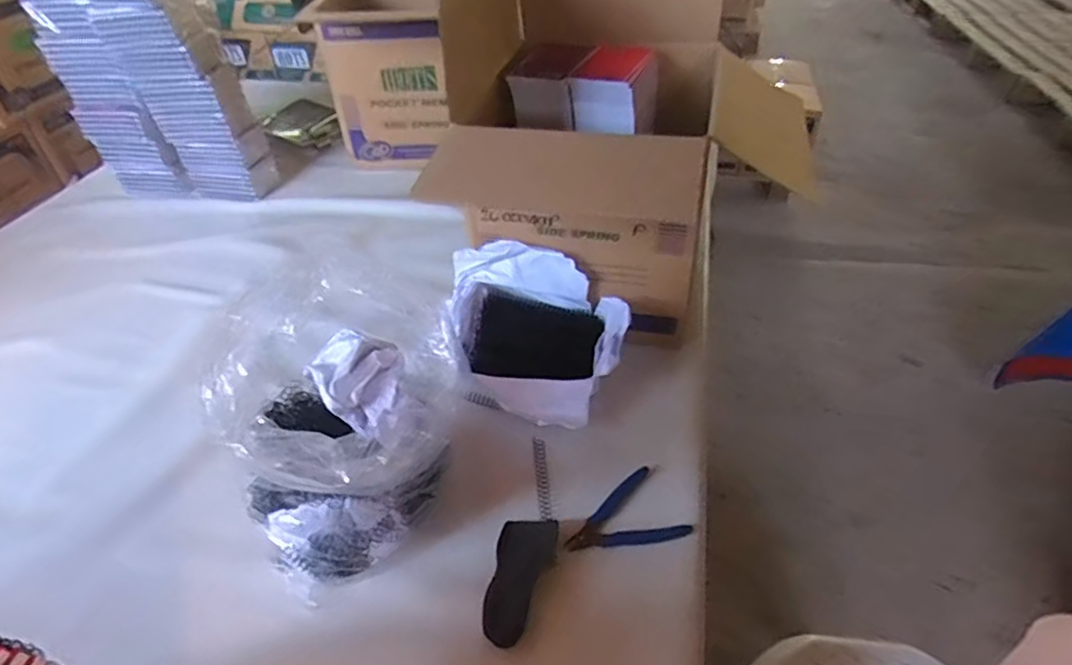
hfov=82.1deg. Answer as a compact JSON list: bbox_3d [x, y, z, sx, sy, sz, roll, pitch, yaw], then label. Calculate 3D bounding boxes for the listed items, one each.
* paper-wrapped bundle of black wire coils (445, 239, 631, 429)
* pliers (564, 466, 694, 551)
[{"bbox_3d":[-0.010,0.010,0.739,0.229,0.130,0.184,6,43,9],"label":"paper-wrapped bundle of black wire coils"},{"bbox_3d":[0.084,0.190,0.636,0.120,0.009,0.087,-15,45,-16],"label":"pliers"}]

